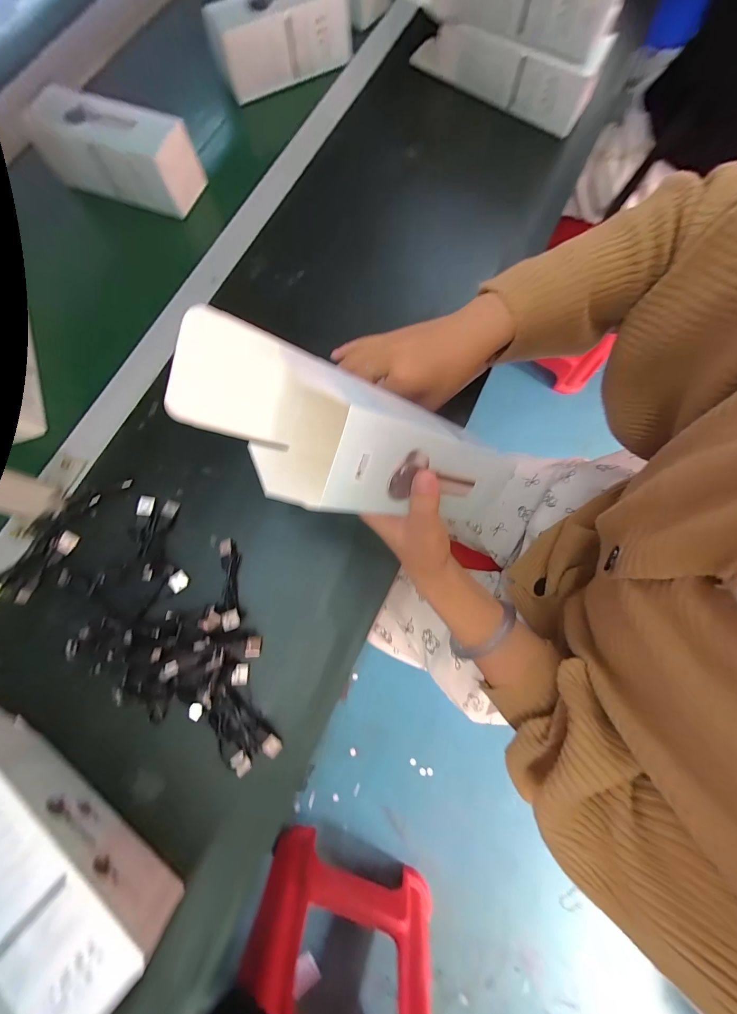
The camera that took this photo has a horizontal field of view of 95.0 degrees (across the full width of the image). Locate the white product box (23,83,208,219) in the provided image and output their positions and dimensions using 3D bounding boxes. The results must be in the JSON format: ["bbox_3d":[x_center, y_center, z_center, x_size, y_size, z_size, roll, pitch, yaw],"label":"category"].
[{"bbox_3d":[-0.281,-0.395,0.376,0.176,0.062,0.058,21,77,5],"label":"white product box"}]

